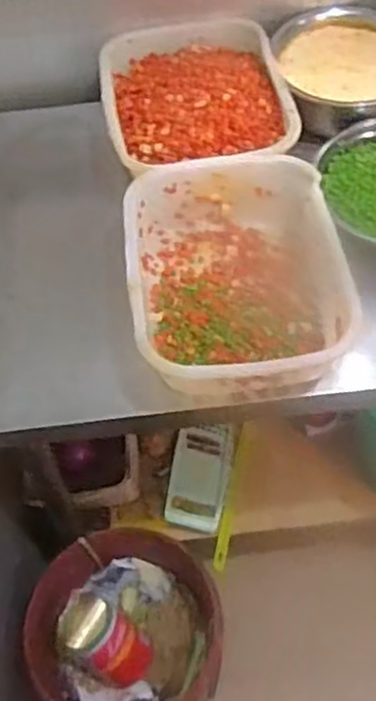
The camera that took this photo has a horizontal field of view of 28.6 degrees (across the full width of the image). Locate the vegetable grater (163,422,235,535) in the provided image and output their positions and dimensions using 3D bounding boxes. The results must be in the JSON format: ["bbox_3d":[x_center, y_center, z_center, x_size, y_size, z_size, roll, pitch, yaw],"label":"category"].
[{"bbox_3d":[0.023,0.242,1.412,0.115,0.048,0.199,5,57,6],"label":"vegetable grater"}]

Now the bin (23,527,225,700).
[{"bbox_3d":[-0.109,0.509,1.301,0.323,0.277,0.352,-3,57,0],"label":"bin"}]

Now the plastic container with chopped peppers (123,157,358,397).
[{"bbox_3d":[0.056,-0.095,0.934,0.249,0.108,0.317,-7,57,-3],"label":"plastic container with chopped peppers"}]

